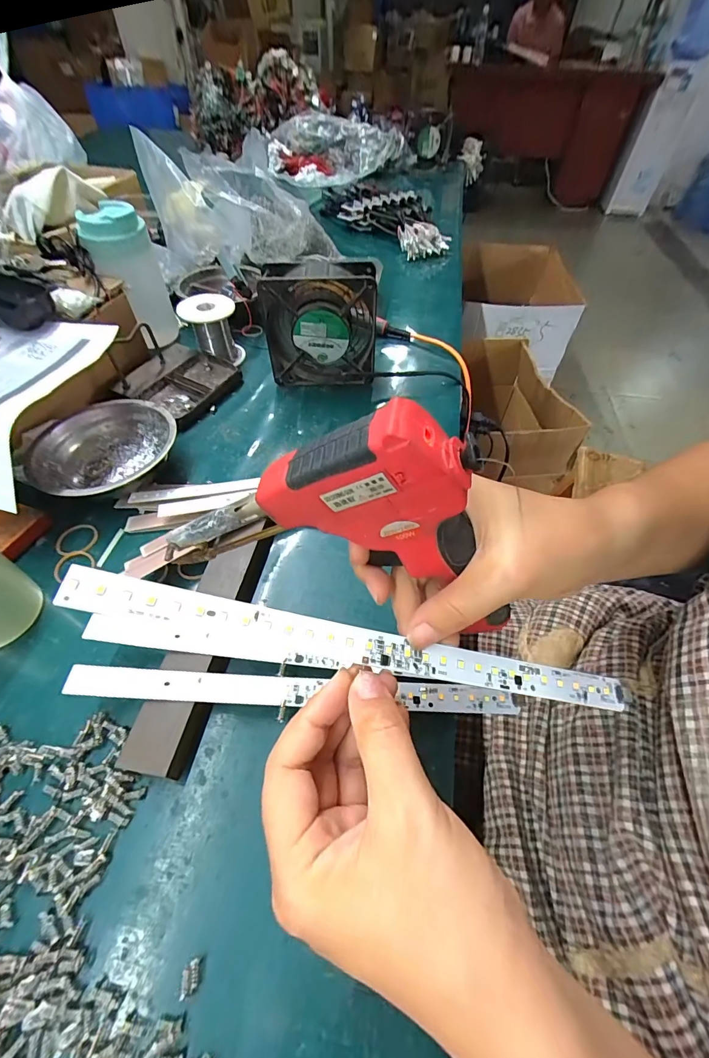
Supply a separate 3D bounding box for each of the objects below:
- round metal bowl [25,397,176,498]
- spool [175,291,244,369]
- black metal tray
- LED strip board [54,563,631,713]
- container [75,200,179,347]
[{"bbox_3d":[-0.234,-0.070,0.385,0.125,0.040,0.119,1,53,-1],"label":"round metal bowl"},{"bbox_3d":[-0.178,-0.249,0.504,0.062,0.069,0.062,1,53,-1],"label":"spool"},{"bbox_3d":[-0.187,-0.164,0.465,0.071,0.022,0.107,23,56,15],"label":"black metal tray"},{"bbox_3d":[0.015,0.058,0.195,0.278,0.007,0.019,15,61,-12],"label":"LED strip board"},{"bbox_3d":[-0.265,-0.296,0.488,0.063,0.147,0.067,27,57,18],"label":"container"}]

